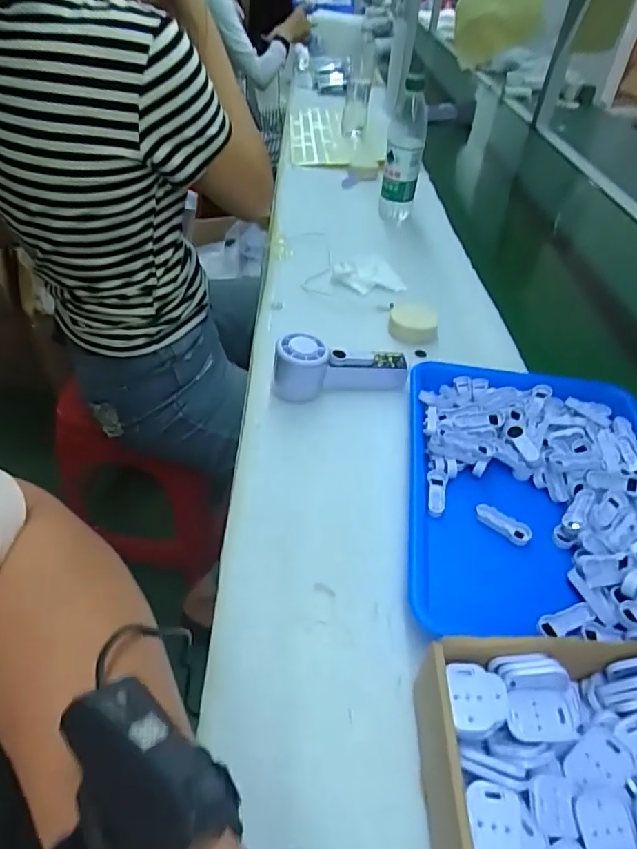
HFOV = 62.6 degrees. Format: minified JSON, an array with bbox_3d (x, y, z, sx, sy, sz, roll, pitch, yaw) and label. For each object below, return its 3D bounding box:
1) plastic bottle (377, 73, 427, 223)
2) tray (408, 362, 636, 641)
[{"bbox_3d":[0.150,-0.468,0.925,0.067,0.228,0.071,7,43,2],"label":"plastic bottle"},{"bbox_3d":[0.218,0.051,0.500,0.256,0.030,0.313,6,43,5],"label":"tray"}]

